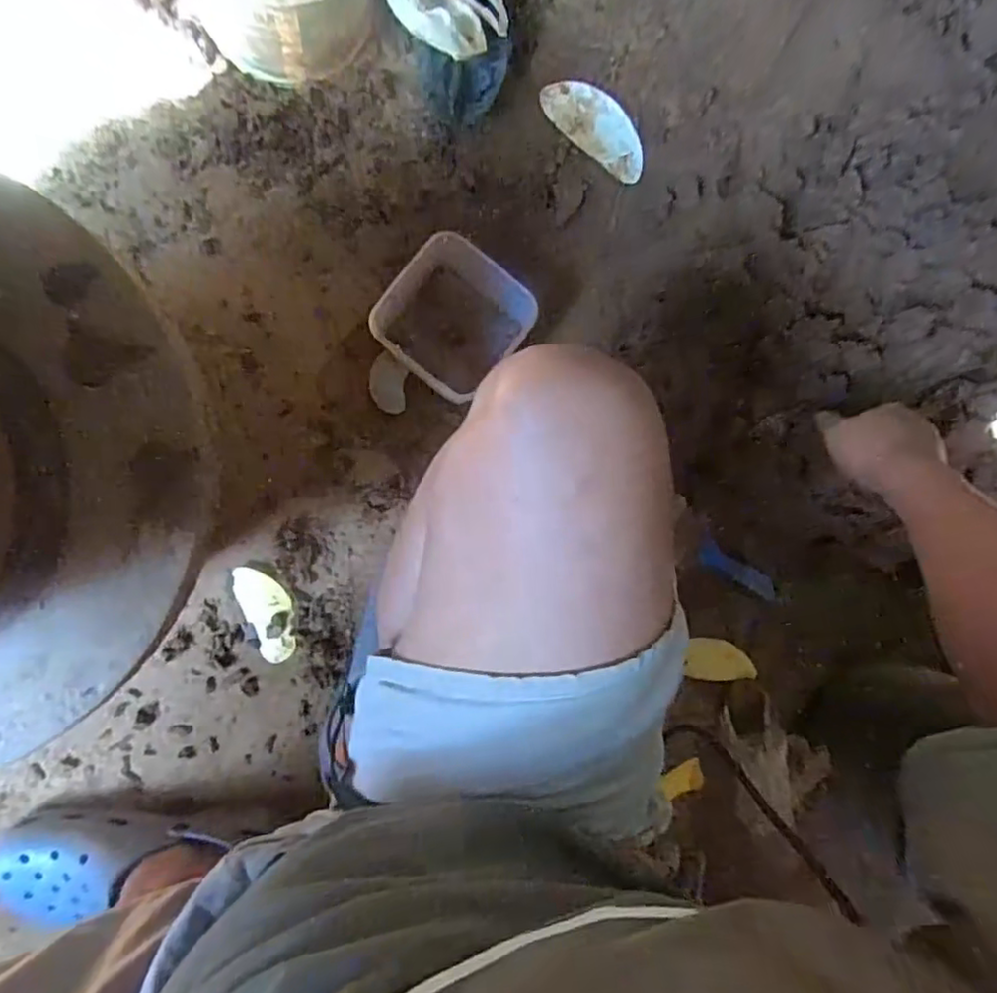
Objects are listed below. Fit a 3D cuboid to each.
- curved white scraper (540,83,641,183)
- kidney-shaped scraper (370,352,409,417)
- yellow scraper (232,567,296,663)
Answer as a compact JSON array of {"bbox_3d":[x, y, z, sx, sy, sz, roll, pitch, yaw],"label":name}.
[{"bbox_3d":[0.113,-0.420,0.708,0.137,0.007,0.059,36,86,-9],"label":"curved white scraper"},{"bbox_3d":[-0.121,-0.125,0.688,0.039,0.007,0.063,6,91,-10],"label":"kidney-shaped scraper"},{"bbox_3d":[-0.252,0.127,0.683,0.051,0.004,0.110,-23,97,-6],"label":"yellow scraper"}]

